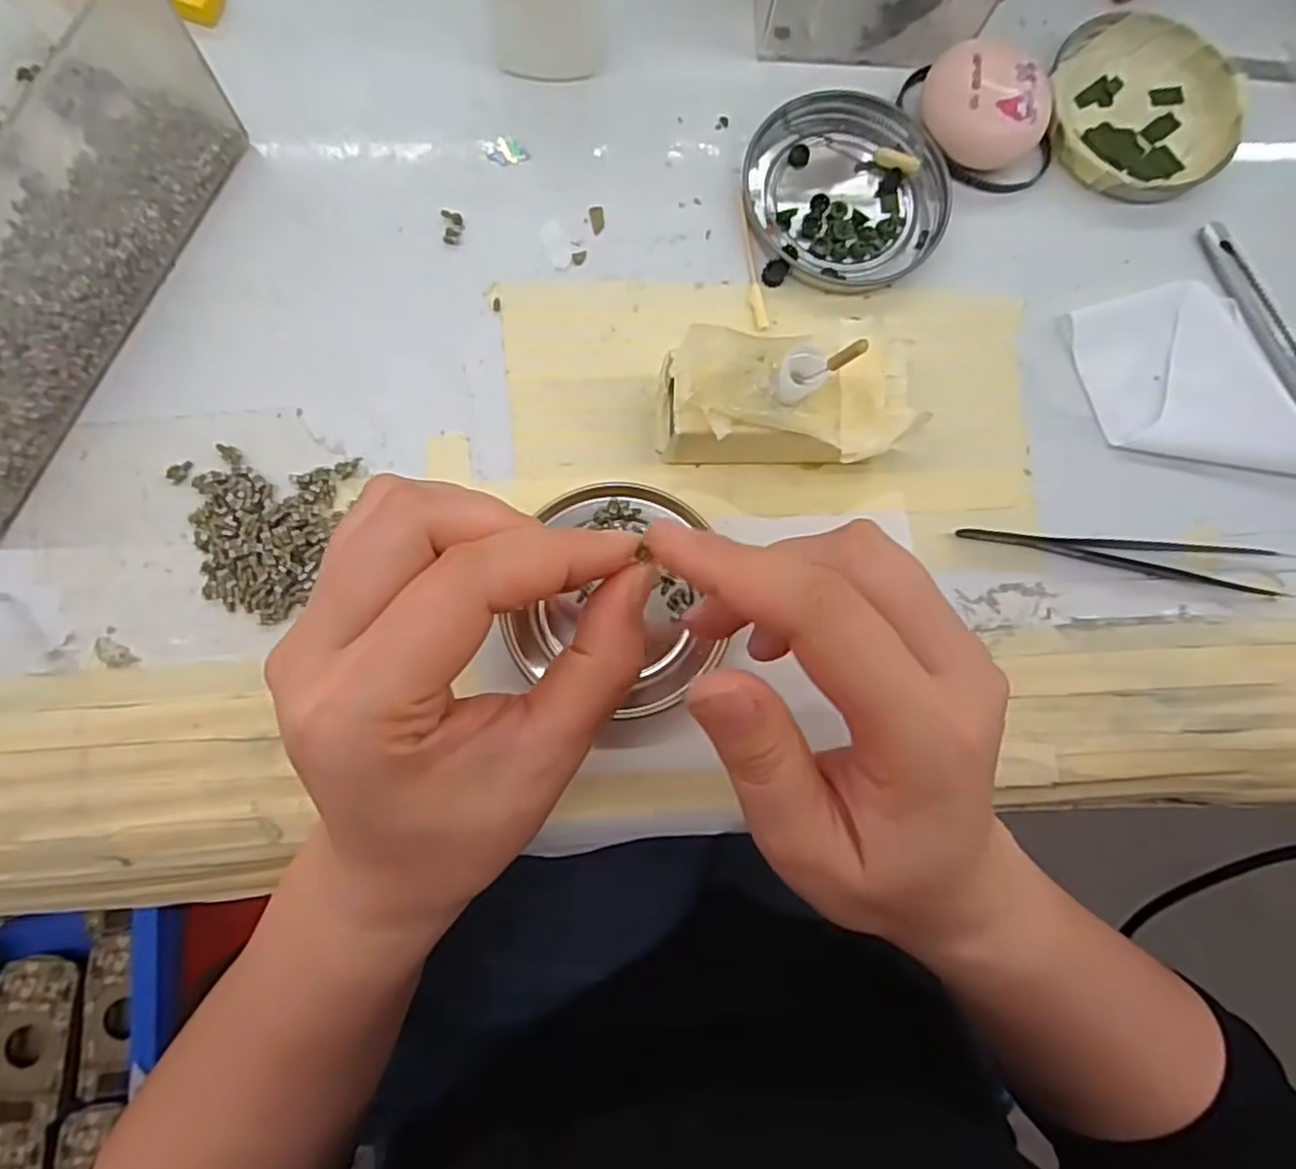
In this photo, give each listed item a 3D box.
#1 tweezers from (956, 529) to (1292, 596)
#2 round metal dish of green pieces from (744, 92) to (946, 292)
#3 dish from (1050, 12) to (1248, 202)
[{"bbox_3d":[0.178,-0.015,0.266,0.125,0.005,0.018,10,83,-2],"label":"tweezers"},{"bbox_3d":[0.077,-0.153,0.278,0.076,0.009,0.076,0,83,-4],"label":"round metal dish of green pieces"},{"bbox_3d":[0.202,-0.194,0.290,0.075,0.010,0.080,0,83,-4],"label":"dish"}]

